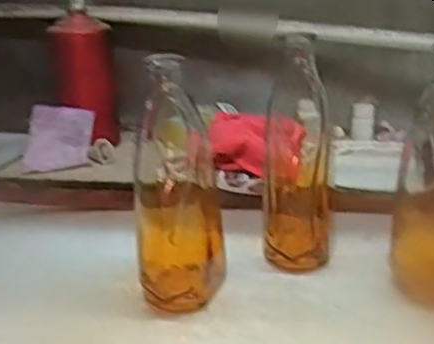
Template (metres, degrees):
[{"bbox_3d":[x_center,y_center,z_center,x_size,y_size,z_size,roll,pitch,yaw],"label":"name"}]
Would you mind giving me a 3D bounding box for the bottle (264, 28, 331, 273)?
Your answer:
[{"bbox_3d":[0.074,-0.017,0.607,0.059,0.209,0.069,0,29,9],"label":"bottle"}]

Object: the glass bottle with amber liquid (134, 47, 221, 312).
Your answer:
[{"bbox_3d":[-0.038,0.014,0.561,0.073,0.209,0.075,-4,29,0],"label":"glass bottle with amber liquid"}]

